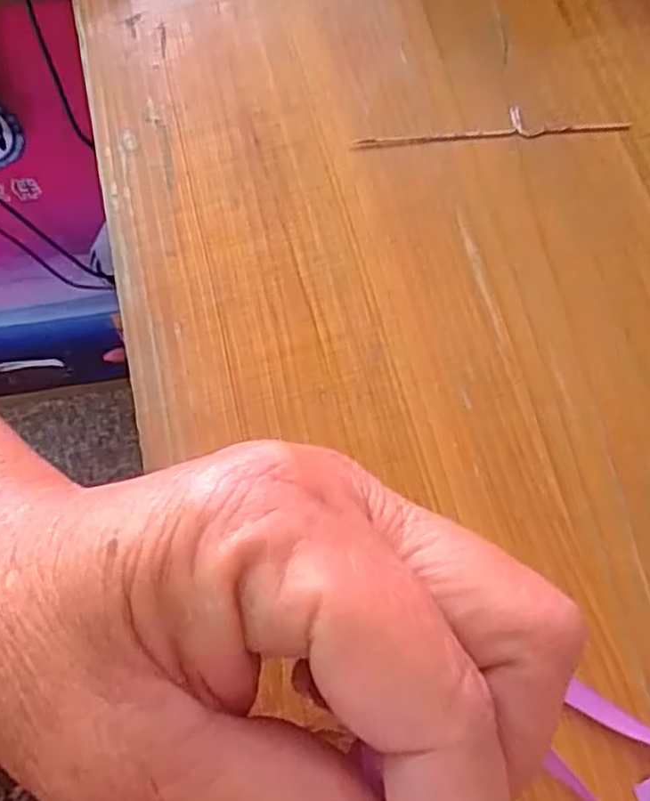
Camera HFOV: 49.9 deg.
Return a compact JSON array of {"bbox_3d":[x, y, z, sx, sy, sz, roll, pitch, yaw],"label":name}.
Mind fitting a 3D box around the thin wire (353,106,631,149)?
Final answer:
[{"bbox_3d":[0.073,-0.121,0.305,0.122,0.004,0.014,-5,68,-3],"label":"thin wire"}]

